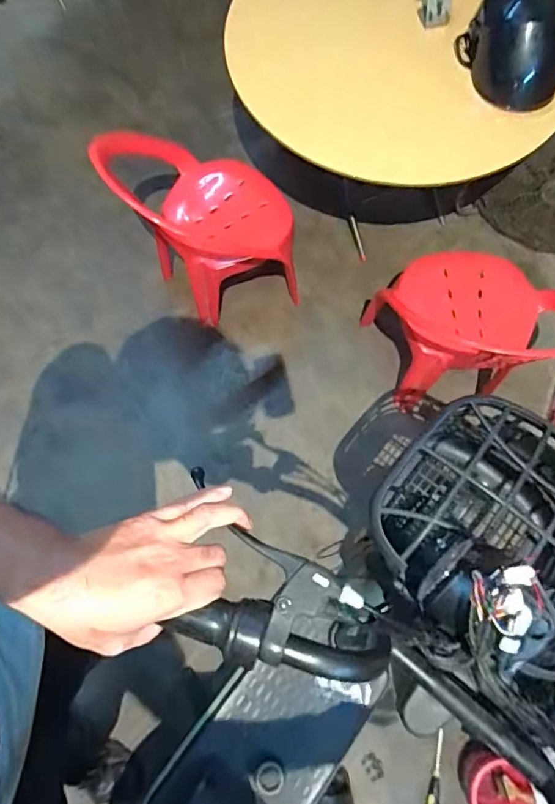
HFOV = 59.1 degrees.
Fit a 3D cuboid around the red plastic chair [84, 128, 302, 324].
[{"bbox_3d":[-0.184,-0.504,1.332,0.422,0.541,0.380,-16,72,-6],"label":"red plastic chair"}]

